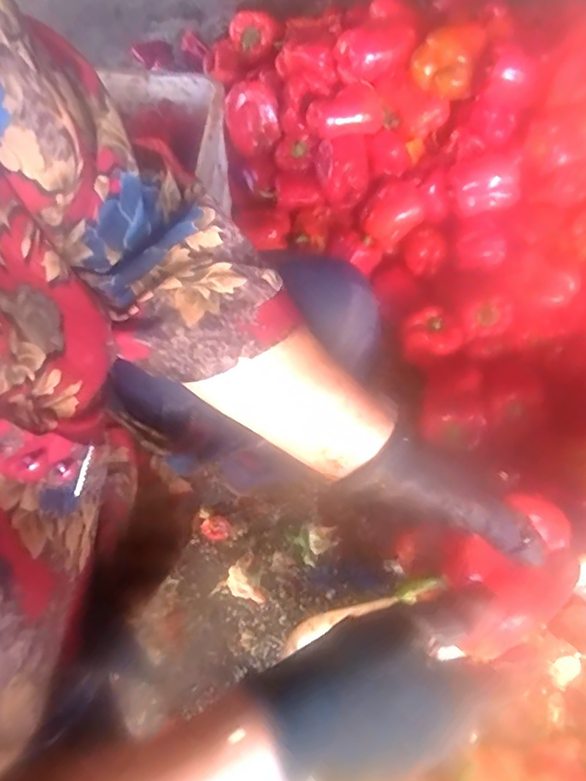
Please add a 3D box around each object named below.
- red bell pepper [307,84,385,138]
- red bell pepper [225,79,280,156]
[{"bbox_3d":[0.083,-0.438,0.898,0.121,0.064,0.076,-1,60,-1],"label":"red bell pepper"},{"bbox_3d":[-0.068,-0.468,0.963,0.088,0.078,0.076,-24,63,-13],"label":"red bell pepper"}]

